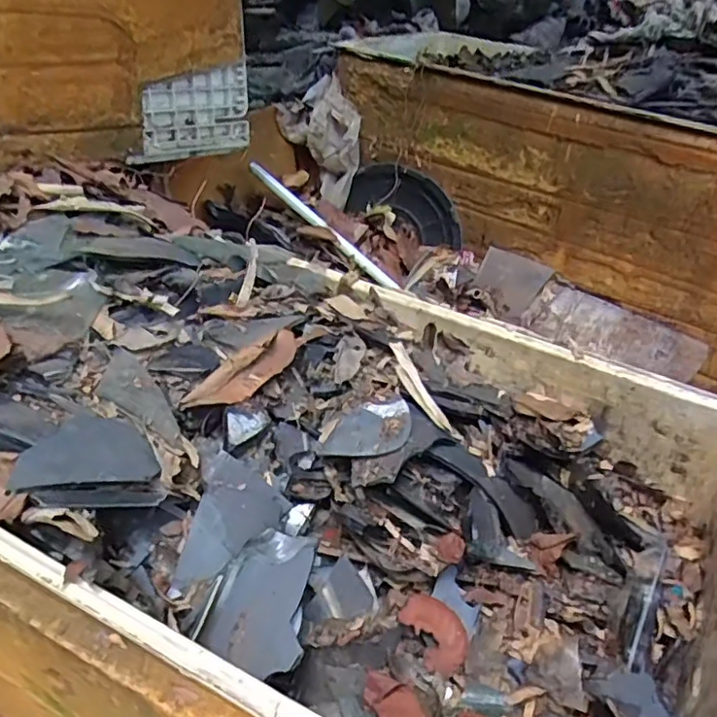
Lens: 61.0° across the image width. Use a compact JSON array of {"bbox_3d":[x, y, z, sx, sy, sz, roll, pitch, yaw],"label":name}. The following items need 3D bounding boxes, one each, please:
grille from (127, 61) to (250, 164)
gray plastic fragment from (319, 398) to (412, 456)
[{"bbox_3d":[-0.298,-0.436,1.088,0.231,0.140,0.017,-24,40,-32],"label":"grille"},{"bbox_3d":[0.016,0.077,0.646,0.107,0.019,0.063,-21,38,-28],"label":"gray plastic fragment"}]

